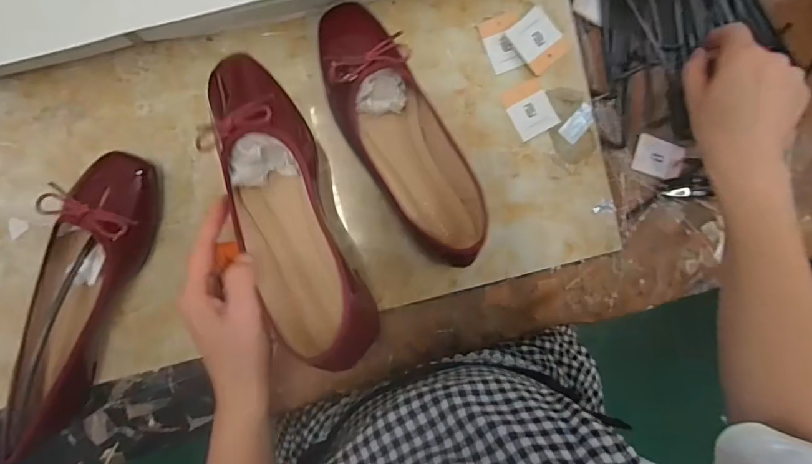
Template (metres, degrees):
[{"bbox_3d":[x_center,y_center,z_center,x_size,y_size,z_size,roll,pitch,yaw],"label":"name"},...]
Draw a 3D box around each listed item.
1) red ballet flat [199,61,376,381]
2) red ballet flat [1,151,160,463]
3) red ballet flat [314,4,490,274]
[{"bbox_3d":[-0.095,-0.016,0.356,0.079,0.059,0.242,-21,87,-3],"label":"red ballet flat"},{"bbox_3d":[-0.281,0.052,0.402,0.070,0.077,0.242,19,90,-5],"label":"red ballet flat"},{"bbox_3d":[-0.004,-0.084,0.417,0.085,0.056,0.244,-33,95,-2],"label":"red ballet flat"}]

